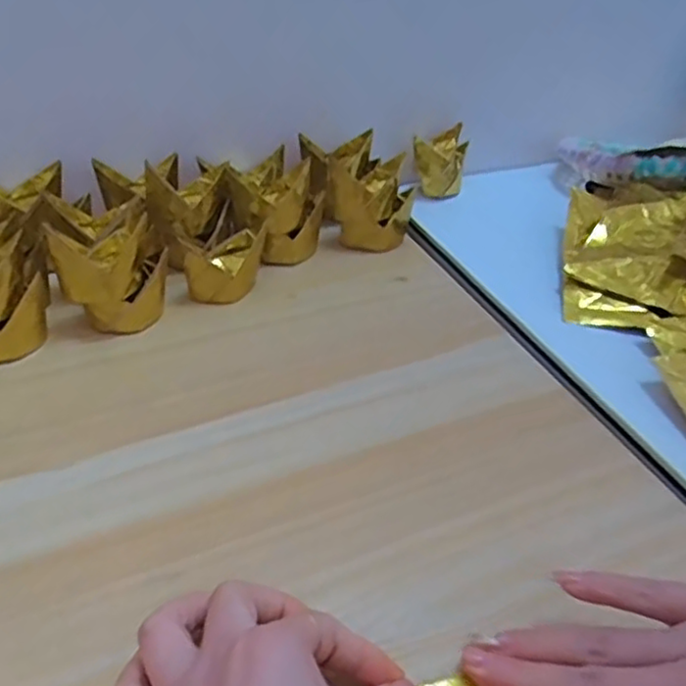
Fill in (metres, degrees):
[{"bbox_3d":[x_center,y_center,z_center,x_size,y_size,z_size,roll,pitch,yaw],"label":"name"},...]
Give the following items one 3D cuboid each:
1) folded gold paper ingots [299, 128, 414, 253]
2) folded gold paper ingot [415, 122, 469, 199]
[{"bbox_3d":[0.007,-0.114,0.529,0.058,0.062,0.082,-24,46,-29],"label":"folded gold paper ingots"},{"bbox_3d":[0.080,-0.149,0.576,0.038,0.052,0.044,11,40,10],"label":"folded gold paper ingot"}]

